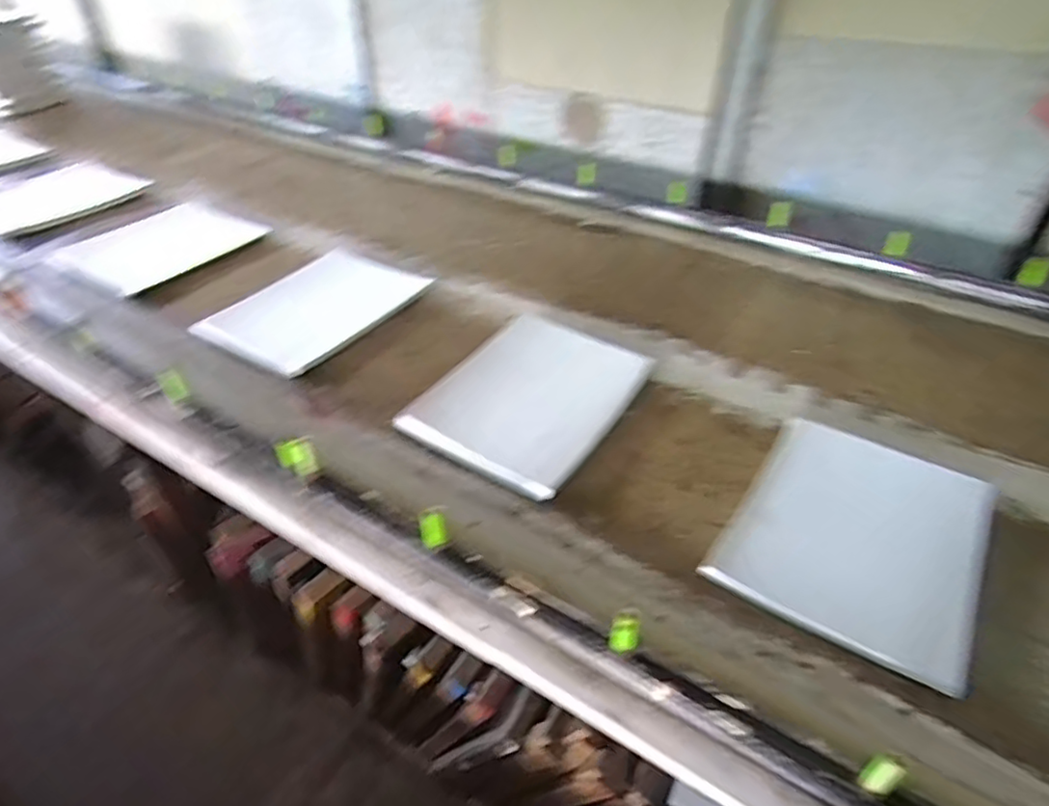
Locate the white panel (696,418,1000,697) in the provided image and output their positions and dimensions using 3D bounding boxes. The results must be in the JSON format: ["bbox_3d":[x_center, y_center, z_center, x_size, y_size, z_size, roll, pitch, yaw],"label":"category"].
[{"bbox_3d":[0.330,0.125,0.622,0.215,0.023,0.261,24,46,24],"label":"white panel"}]

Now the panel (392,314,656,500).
[{"bbox_3d":[0.008,-0.011,0.769,0.207,0.031,0.258,24,46,24],"label":"panel"}]

